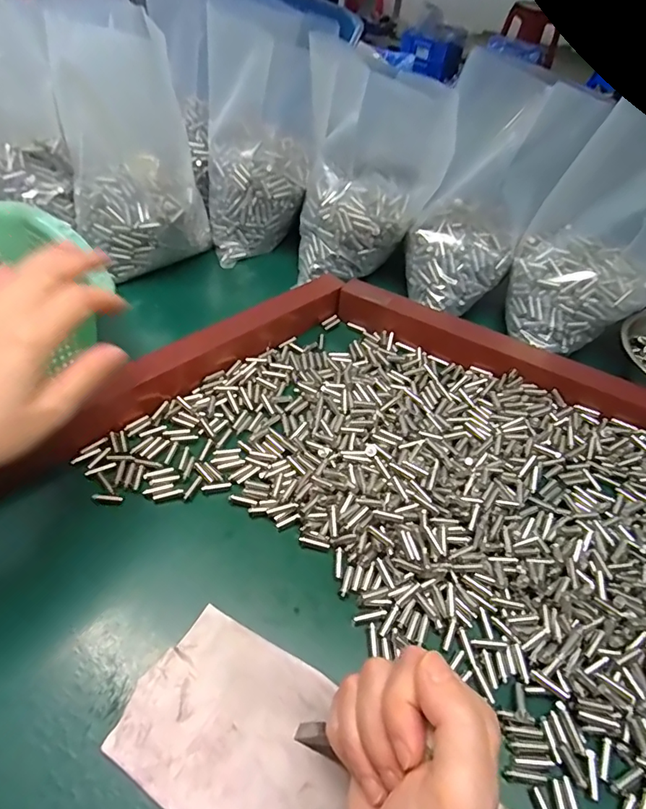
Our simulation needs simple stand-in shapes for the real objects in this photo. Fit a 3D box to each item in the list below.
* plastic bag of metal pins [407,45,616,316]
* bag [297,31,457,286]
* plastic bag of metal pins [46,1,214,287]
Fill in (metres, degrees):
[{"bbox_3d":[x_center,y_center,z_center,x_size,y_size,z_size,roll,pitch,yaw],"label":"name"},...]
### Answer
[{"bbox_3d":[0.155,-0.189,0.457,0.122,0.197,0.116,18,50,9],"label":"plastic bag of metal pins"},{"bbox_3d":[0.044,-0.229,0.487,0.123,0.183,0.088,-1,50,-7],"label":"bag"},{"bbox_3d":[-0.188,-0.245,0.470,0.124,0.198,0.118,-17,54,-19],"label":"plastic bag of metal pins"}]

